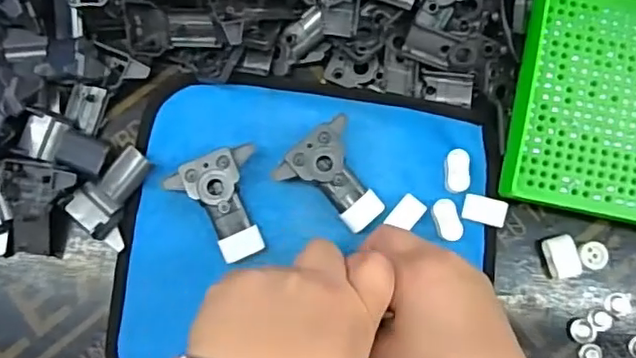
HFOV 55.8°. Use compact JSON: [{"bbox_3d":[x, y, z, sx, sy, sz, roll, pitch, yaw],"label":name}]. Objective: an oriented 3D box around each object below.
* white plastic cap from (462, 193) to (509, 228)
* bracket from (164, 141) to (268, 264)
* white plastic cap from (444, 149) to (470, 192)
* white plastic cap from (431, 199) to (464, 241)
[{"bbox_3d":[0.104,0.020,0.375,0.026,0.008,0.017,14,82,1],"label":"white plastic cap"},{"bbox_3d":[-0.055,0.017,0.362,0.053,0.022,0.063,-25,83,-5],"label":"bracket"},{"bbox_3d":[0.086,-0.005,0.374,0.014,0.012,0.026,-4,82,-2],"label":"white plastic cap"},{"bbox_3d":[0.079,0.026,0.369,0.014,0.013,0.026,-20,83,-4],"label":"white plastic cap"}]

